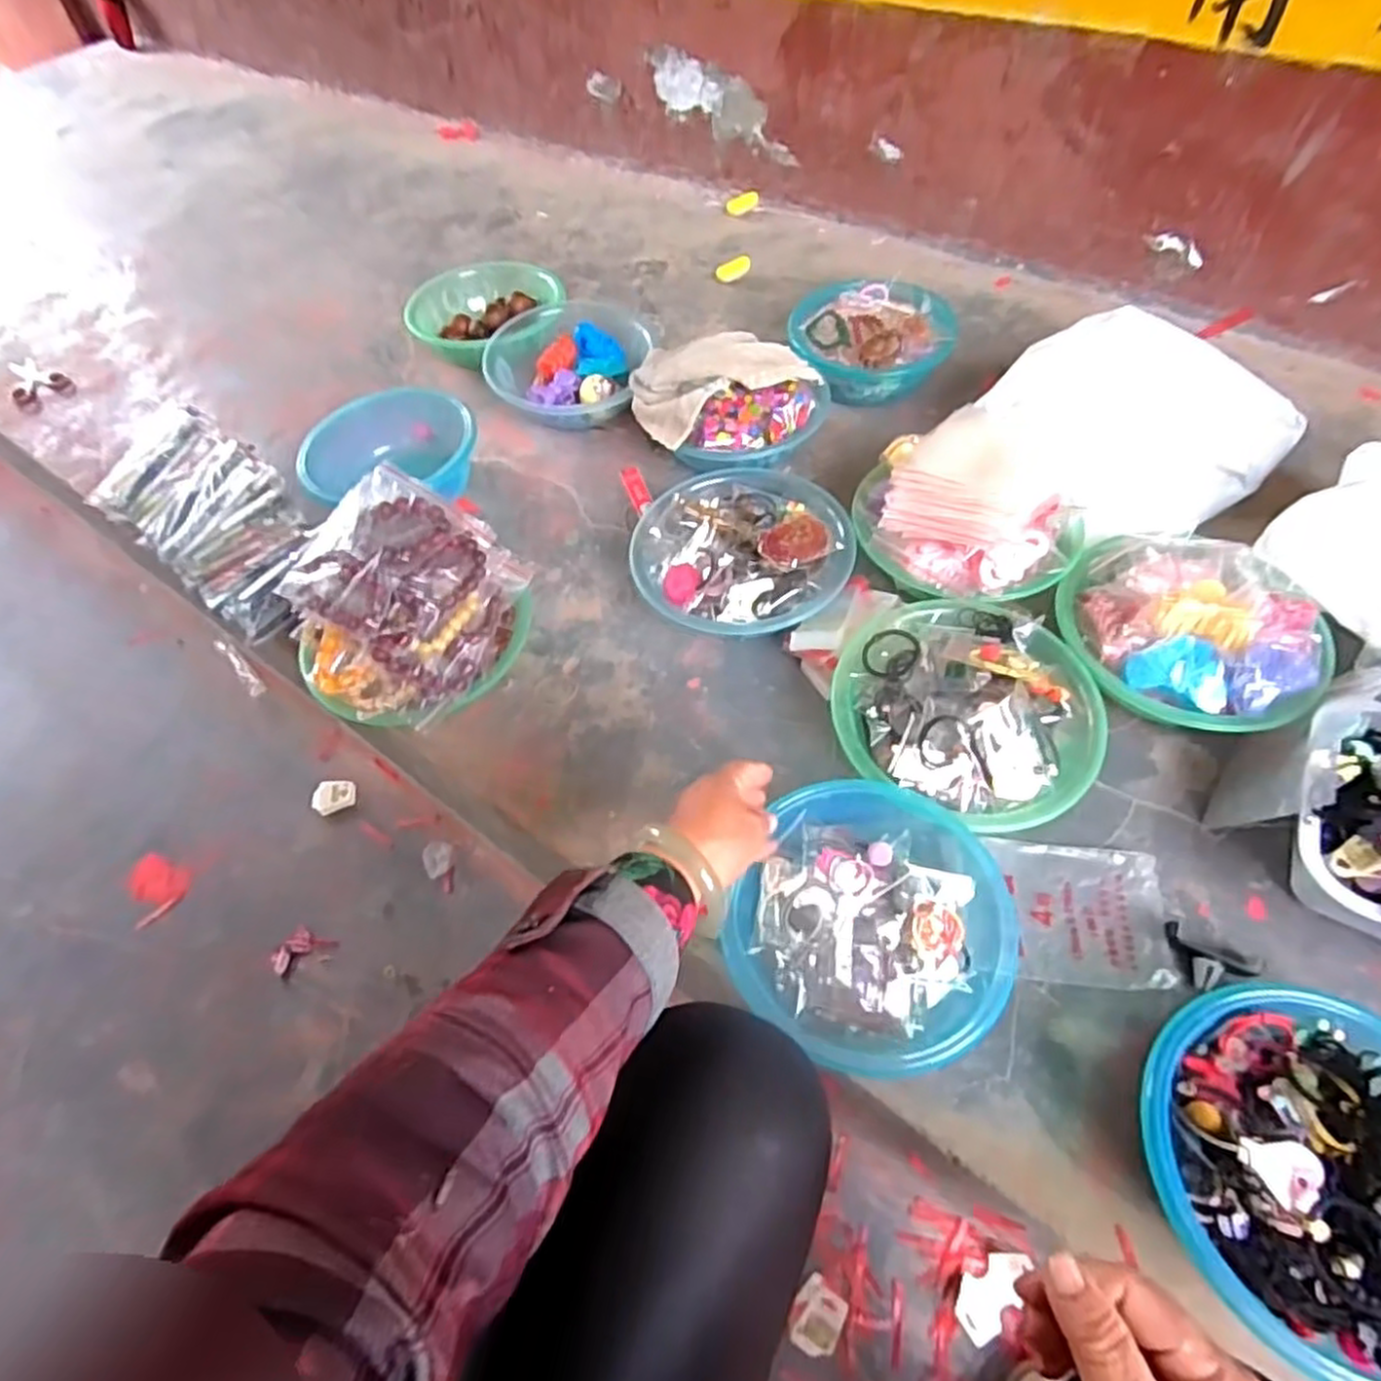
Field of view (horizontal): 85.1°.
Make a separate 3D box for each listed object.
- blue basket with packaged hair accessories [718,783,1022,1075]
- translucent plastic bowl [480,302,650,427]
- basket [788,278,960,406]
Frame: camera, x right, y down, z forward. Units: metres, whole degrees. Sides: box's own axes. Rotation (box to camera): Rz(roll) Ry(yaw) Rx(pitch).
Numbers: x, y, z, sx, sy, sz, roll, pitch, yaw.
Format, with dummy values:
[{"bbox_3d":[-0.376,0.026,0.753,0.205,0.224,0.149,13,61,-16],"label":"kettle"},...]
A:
[{"bbox_3d":[0.145,0.187,0.619,0.220,0.076,0.216,24,60,18],"label":"blue basket with packaged hair accessories"},{"bbox_3d":[-0.165,-0.445,1.058,0.219,0.091,0.211,-2,56,2],"label":"translucent plastic bowl"},{"bbox_3d":[0.254,-0.492,1.062,0.223,0.091,0.201,8,57,9],"label":"basket"}]

